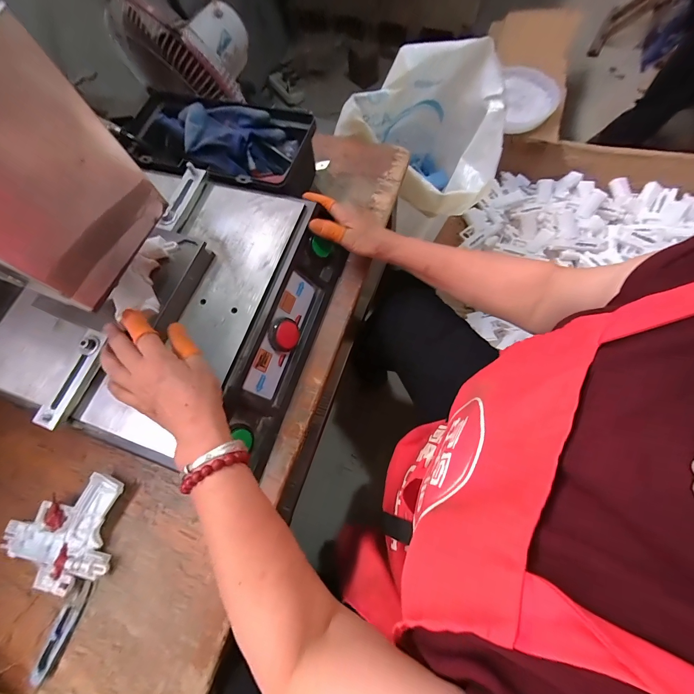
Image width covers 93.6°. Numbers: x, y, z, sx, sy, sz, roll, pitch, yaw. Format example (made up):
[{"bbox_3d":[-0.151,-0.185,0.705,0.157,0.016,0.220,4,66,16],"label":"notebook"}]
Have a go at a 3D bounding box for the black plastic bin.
[{"bbox_3d":[-0.194,-0.312,0.513,0.288,0.084,0.147,19,73,13],"label":"black plastic bin"}]

